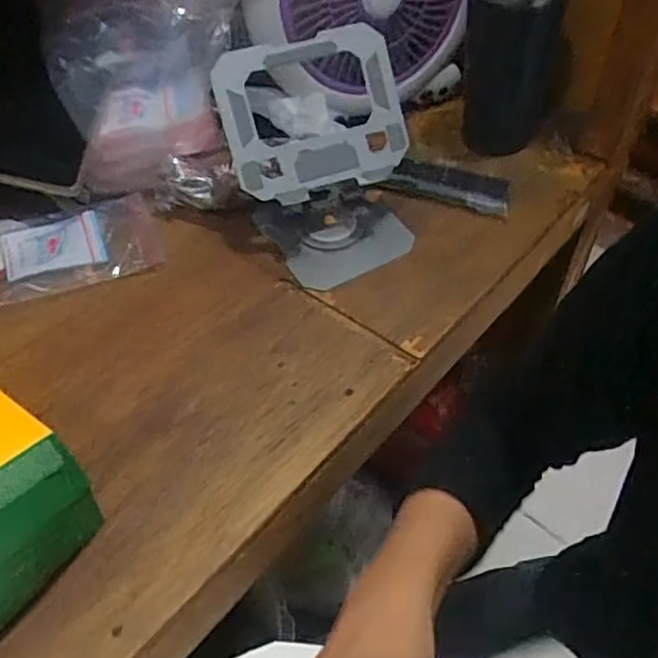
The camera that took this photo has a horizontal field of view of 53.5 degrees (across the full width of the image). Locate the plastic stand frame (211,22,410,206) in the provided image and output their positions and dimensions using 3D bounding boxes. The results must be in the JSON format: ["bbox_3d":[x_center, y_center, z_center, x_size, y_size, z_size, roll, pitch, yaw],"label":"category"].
[{"bbox_3d":[-0.011,-0.174,0.534,0.148,0.120,0.039,-16,8,-9],"label":"plastic stand frame"}]

